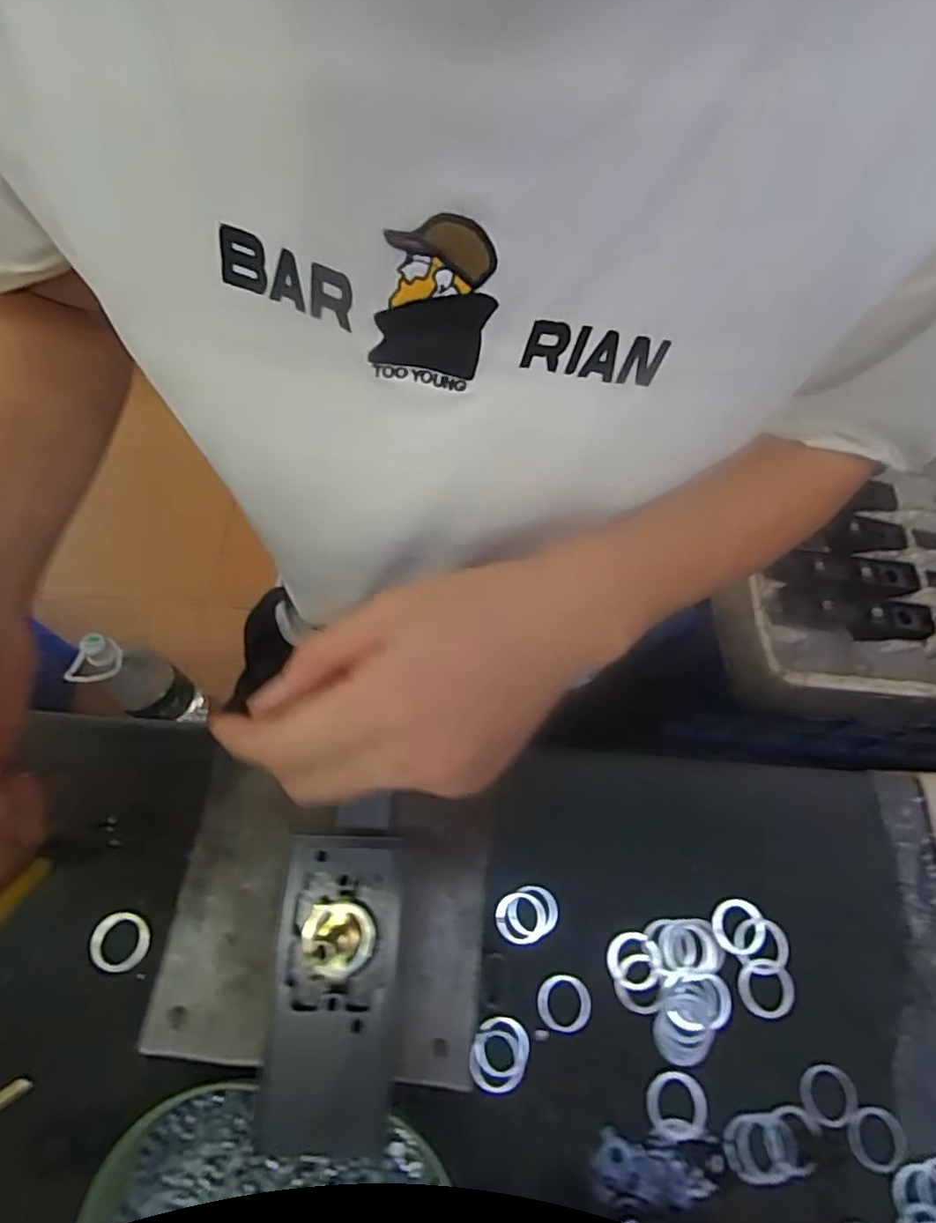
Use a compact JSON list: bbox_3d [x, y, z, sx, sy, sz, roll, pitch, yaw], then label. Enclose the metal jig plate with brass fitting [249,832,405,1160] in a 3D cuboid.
[{"bbox_3d":[-0.052,0.144,0.226,0.046,0.013,0.104,2,64,-2],"label":"metal jig plate with brass fitting"}]

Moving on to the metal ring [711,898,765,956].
[{"bbox_3d":[0.141,0.164,0.302,0.027,0.004,0.026,1,64,-2],"label":"metal ring"}]

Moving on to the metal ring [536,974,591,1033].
[{"bbox_3d":[0.047,0.193,0.286,0.026,0.004,0.024,1,64,-2],"label":"metal ring"}]

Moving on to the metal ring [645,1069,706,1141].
[{"bbox_3d":[0.098,0.231,0.272,0.027,0.004,0.026,1,64,-2],"label":"metal ring"}]

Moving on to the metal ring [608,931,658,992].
[{"bbox_3d":[0.083,0.177,0.294,0.024,0.004,0.026,1,64,-2],"label":"metal ring"}]

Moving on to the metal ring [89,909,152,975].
[{"bbox_3d":[-0.172,0.163,0.286,0.027,0.008,0.026,1,64,-2],"label":"metal ring"}]

